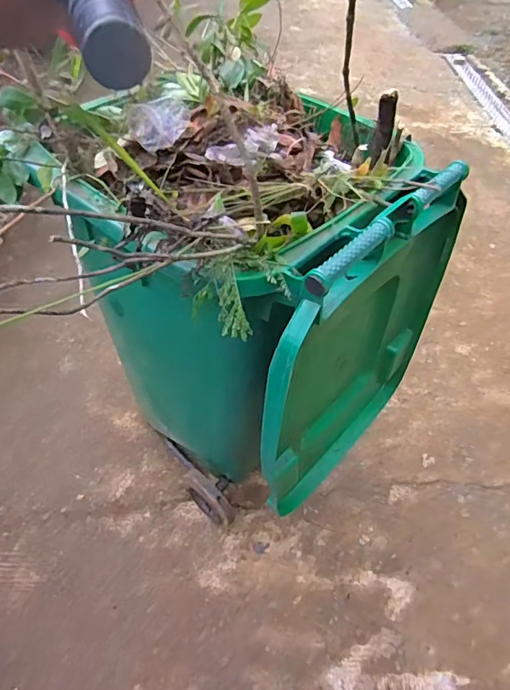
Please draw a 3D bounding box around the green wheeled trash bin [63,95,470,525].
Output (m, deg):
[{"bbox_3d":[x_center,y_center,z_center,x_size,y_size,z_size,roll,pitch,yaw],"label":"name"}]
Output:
[{"bbox_3d":[0.044,-0.004,1.077,0.500,0.953,0.621,39,59,25],"label":"green wheeled trash bin"}]

